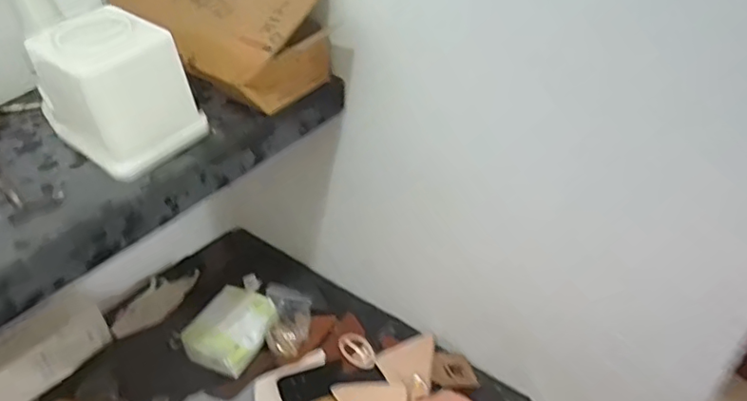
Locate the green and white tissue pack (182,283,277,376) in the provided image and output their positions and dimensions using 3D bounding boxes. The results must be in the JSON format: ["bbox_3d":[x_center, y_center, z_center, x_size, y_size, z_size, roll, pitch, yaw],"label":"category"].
[{"bbox_3d":[-0.214,0.196,0.853,0.109,0.061,0.124,21,43,23],"label":"green and white tissue pack"}]

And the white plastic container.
[{"bbox_3d":[-0.254,-0.114,0.570,0.135,0.122,0.112,31,47,31],"label":"white plastic container"}]

